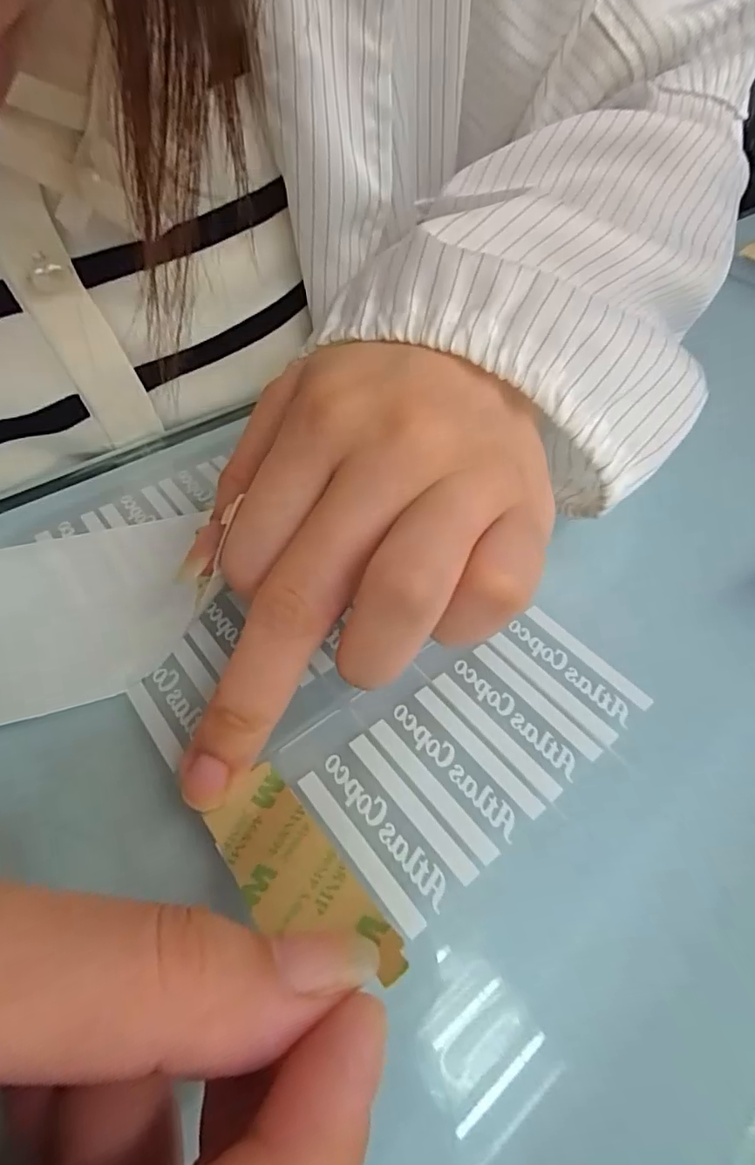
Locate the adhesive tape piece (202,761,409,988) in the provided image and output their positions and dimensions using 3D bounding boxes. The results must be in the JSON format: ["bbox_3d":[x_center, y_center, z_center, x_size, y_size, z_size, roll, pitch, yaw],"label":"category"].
[{"bbox_3d":[-0.018,0.058,0.112,0.019,0.004,0.062,-33,31,-21],"label":"adhesive tape piece"}]

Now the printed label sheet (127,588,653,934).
[{"bbox_3d":[0.027,0.039,0.141,0.083,0.007,0.042,-31,56,-24],"label":"printed label sheet"}]

